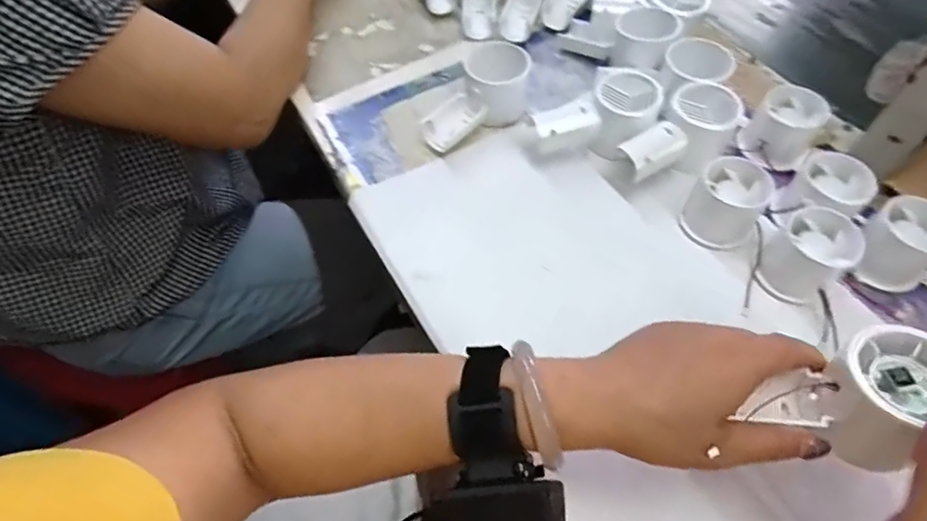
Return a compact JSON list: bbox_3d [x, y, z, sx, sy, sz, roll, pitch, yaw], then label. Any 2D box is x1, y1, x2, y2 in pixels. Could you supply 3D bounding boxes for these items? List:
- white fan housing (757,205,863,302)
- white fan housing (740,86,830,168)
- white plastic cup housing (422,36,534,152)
[{"bbox_3d":[0.249,-0.003,0.387,0.054,0.045,0.050,-41,66,-21],"label":"white fan housing"},{"bbox_3d":[0.279,-0.116,0.464,0.053,0.039,0.065,30,64,18],"label":"white fan housing"},{"bbox_3d":[0.013,-0.146,0.486,0.055,0.053,0.113,36,66,20],"label":"white plastic cup housing"}]

